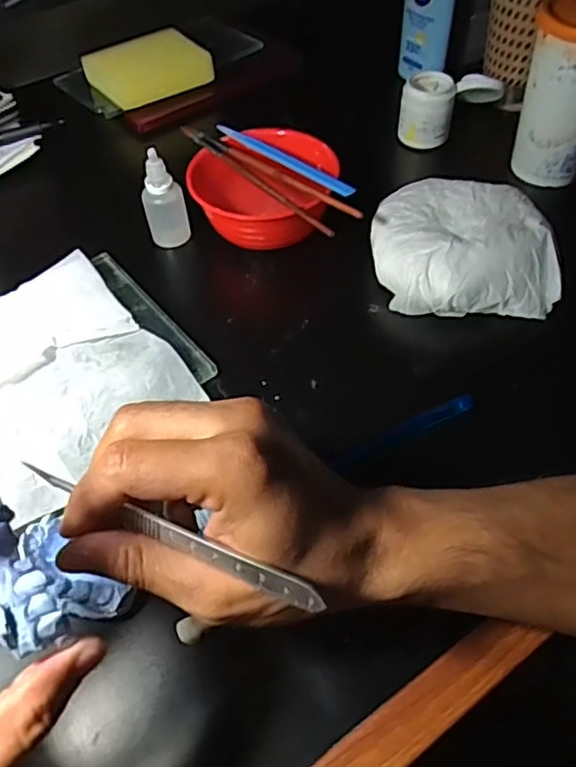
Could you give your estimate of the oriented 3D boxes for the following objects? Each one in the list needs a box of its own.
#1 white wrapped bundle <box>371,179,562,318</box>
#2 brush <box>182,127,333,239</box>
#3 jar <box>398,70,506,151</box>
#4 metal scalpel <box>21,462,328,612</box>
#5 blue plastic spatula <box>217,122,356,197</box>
[{"bbox_3d":[0.123,-0.101,0.441,0.120,0.037,0.110,1,53,3],"label":"white wrapped bundle"},{"bbox_3d":[-0.026,-0.149,0.447,0.006,0.005,0.173,-34,59,-22],"label":"brush"},{"bbox_3d":[0.141,-0.239,0.544,0.081,0.053,0.040,13,54,12],"label":"jar"},{"bbox_3d":[-0.048,0.058,0.243,0.131,0.010,0.006,20,56,16],"label":"metal scalpel"},{"bbox_3d":[-0.005,-0.170,0.464,0.137,0.005,0.010,35,62,25],"label":"blue plastic spatula"}]

